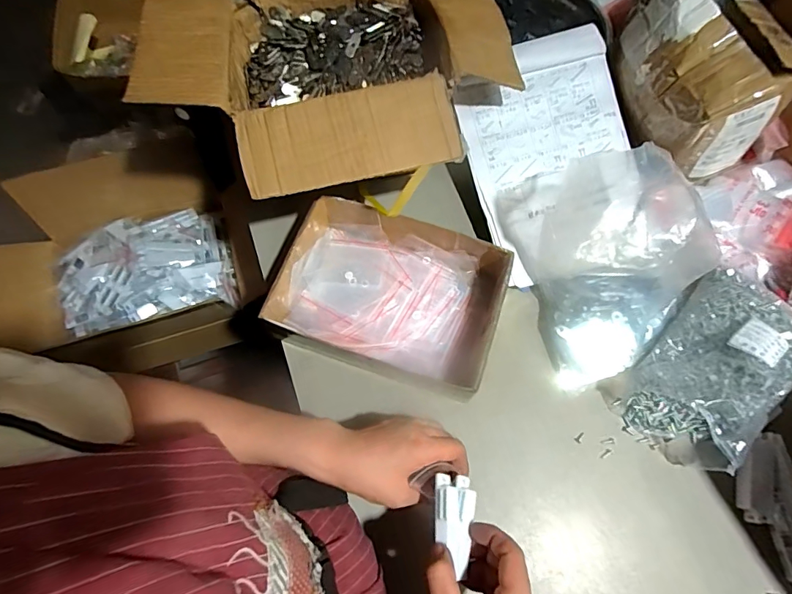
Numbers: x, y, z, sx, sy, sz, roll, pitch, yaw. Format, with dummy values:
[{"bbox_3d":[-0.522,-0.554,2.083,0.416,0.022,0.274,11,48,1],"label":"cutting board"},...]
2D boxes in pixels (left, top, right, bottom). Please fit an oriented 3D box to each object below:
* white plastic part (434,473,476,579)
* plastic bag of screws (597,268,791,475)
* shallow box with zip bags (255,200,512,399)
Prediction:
[{"bbox_3d":[0.049,0.199,0.401,0.042,0.018,0.074,29,57,-31],"label":"white plastic part"},{"bbox_3d":[0.365,0.080,0.504,0.218,0.085,0.142,-40,73,-14],"label":"plastic bag of screws"},{"bbox_3d":[-0.004,-0.003,0.548,0.245,0.082,0.174,17,69,7],"label":"shallow box with zip bags"}]

